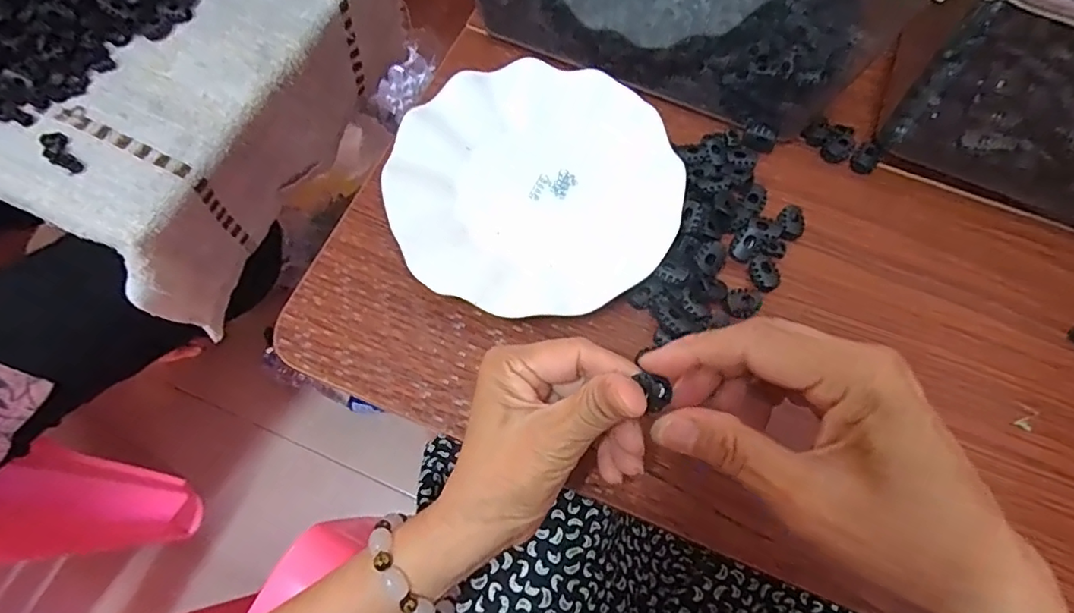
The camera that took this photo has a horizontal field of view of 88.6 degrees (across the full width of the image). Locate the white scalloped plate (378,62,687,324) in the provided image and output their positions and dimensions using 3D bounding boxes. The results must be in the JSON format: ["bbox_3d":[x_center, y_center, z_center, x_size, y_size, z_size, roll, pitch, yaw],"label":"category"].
[{"bbox_3d":[-0.002,-0.079,0.357,0.180,0.021,0.176,0,70,-1],"label":"white scalloped plate"}]

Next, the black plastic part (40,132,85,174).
[{"bbox_3d":[-0.342,-0.111,0.393,0.016,0.007,0.037,-35,75,-13],"label":"black plastic part"}]

